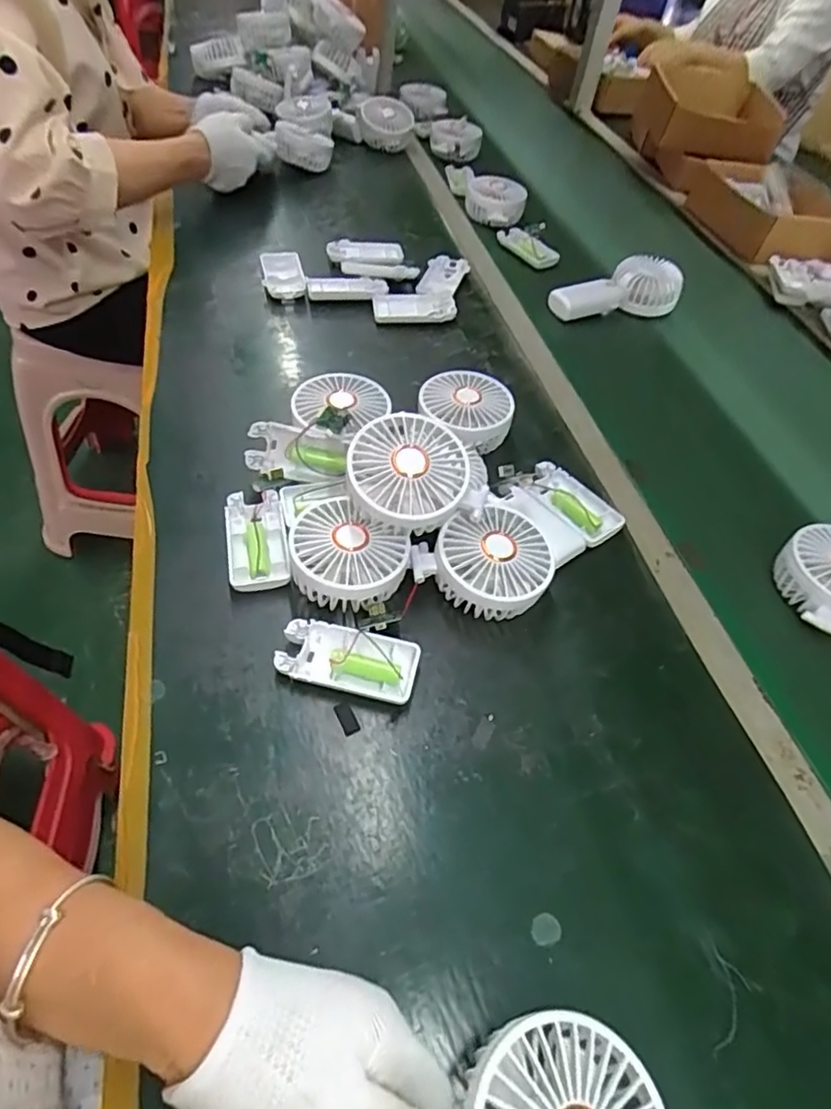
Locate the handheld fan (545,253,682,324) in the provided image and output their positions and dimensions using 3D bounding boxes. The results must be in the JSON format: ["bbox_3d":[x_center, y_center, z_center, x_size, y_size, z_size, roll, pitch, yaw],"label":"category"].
[{"bbox_3d":[0.263,-0.343,0.792,0.179,0.047,0.076,-17,56,-22],"label":"handheld fan"}]

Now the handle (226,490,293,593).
[{"bbox_3d":[-0.126,-0.011,0.490,0.045,0.014,0.093,-8,53,-11],"label":"handle"}]

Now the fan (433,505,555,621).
[{"bbox_3d":[0.061,0.009,0.467,0.082,0.051,0.078,3,51,-3],"label":"fan"}]

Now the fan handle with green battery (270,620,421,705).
[{"bbox_3d":[-0.047,0.074,0.430,0.095,0.017,0.046,13,52,5],"label":"fan handle with green battery"}]

